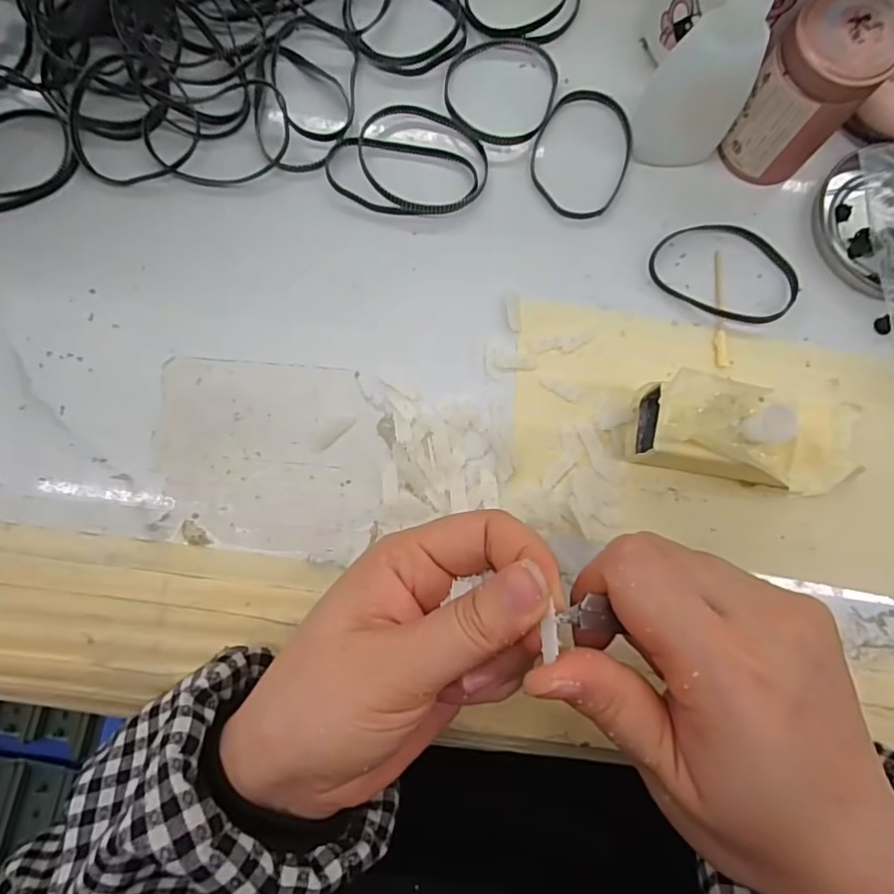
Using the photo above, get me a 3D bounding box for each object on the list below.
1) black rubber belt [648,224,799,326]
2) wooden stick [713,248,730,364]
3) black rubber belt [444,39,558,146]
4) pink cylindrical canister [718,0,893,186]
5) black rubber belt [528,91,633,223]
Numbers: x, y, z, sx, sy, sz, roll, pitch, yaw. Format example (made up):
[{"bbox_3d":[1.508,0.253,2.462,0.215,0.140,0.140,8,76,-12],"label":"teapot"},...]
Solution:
[{"bbox_3d":[0.136,-0.086,0.268,0.070,0.008,0.047,28,80,2],"label":"black rubber belt"},{"bbox_3d":[0.131,-0.067,0.267,0.007,0.004,0.058,1,82,-1],"label":"wooden stick"},{"bbox_3d":[0.027,-0.182,0.280,0.056,0.007,0.065,12,80,-1],"label":"black rubber belt"},{"bbox_3d":[0.158,-0.158,0.247,0.038,0.072,0.044,-44,85,-9],"label":"pink cylindrical canister"},{"bbox_3d":[0.067,-0.147,0.277,0.049,0.004,0.067,24,80,1],"label":"black rubber belt"}]

